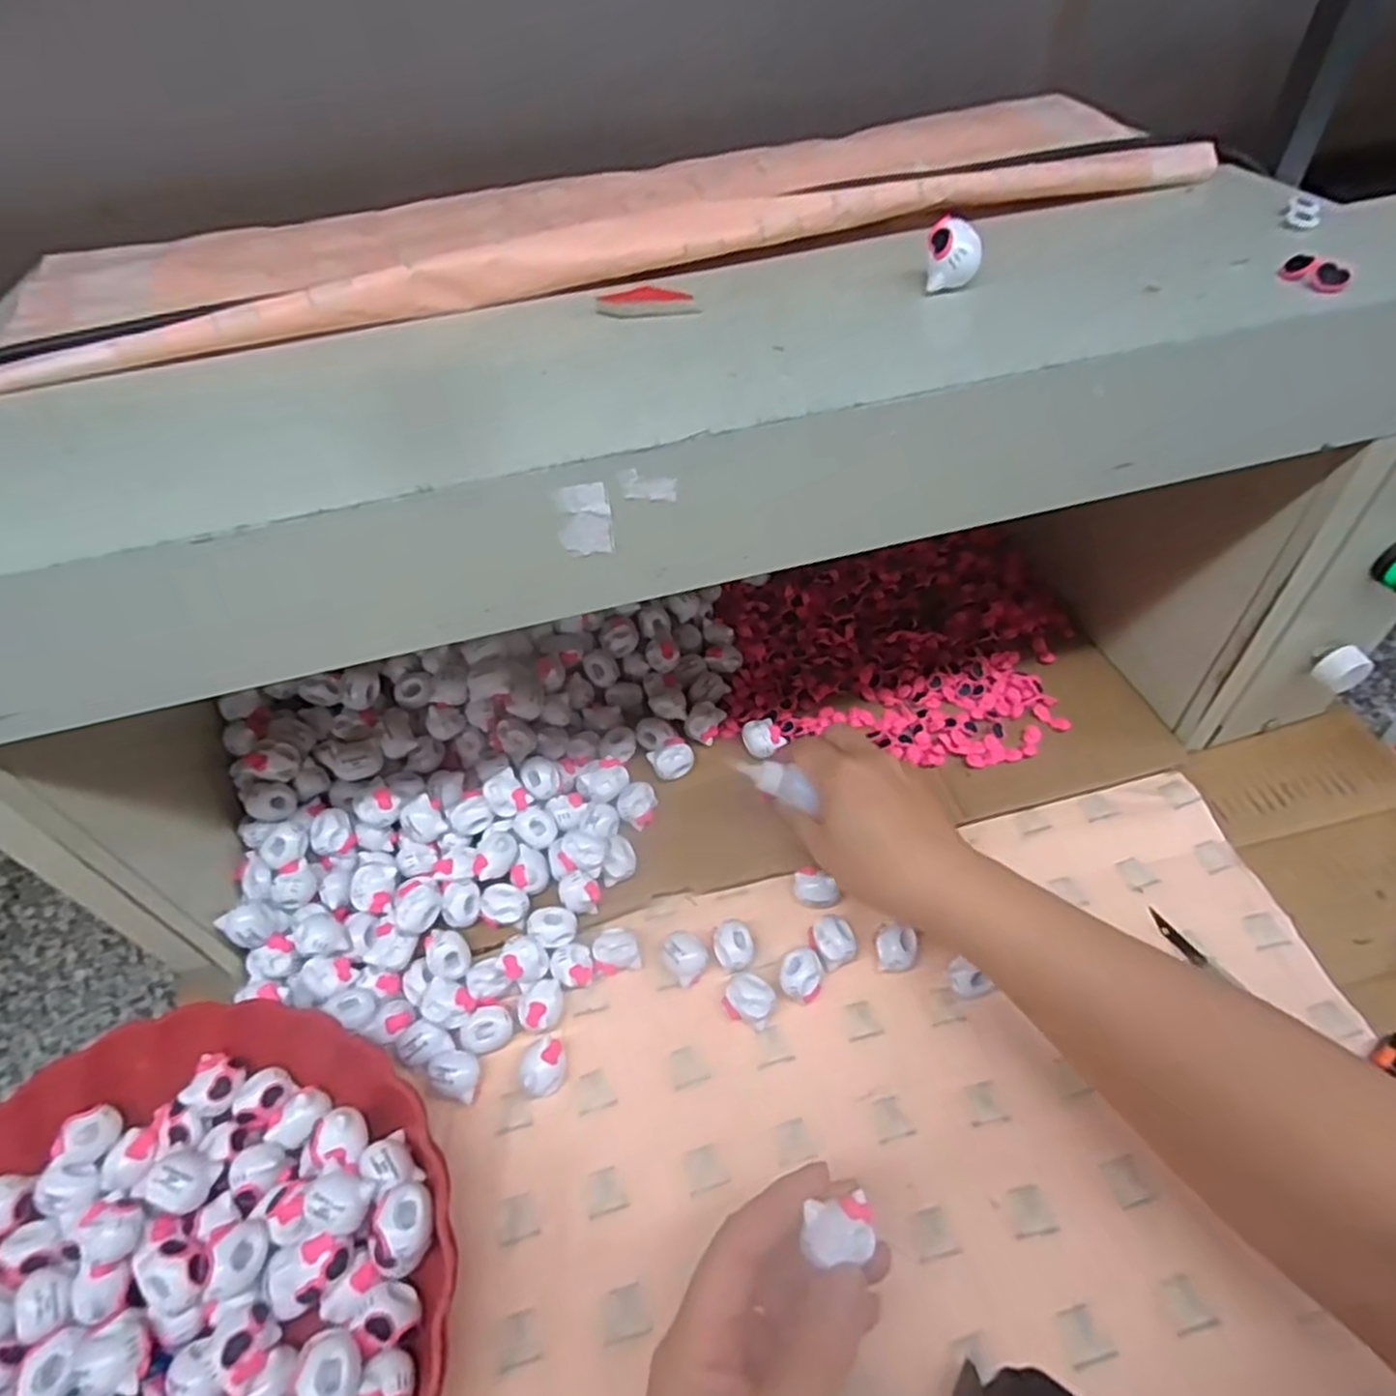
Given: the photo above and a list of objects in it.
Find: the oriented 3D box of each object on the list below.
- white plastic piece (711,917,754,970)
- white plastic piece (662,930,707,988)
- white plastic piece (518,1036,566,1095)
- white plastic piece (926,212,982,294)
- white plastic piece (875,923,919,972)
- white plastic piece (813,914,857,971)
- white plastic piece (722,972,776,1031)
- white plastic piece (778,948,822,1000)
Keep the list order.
[{"bbox_3d":[0.019,0.133,0.408,0.021,0.018,0.024,-6,52,0],"label":"white plastic piece"},{"bbox_3d":[-0.007,0.138,0.408,0.021,0.019,0.025,-39,58,-23],"label":"white plastic piece"},{"bbox_3d":[-0.076,0.182,0.376,0.023,0.018,0.021,-2,52,3],"label":"white plastic piece"},{"bbox_3d":[0.097,-0.168,0.290,0.020,0.022,0.014,9,51,13],"label":"white plastic piece"},{"bbox_3d":[0.104,0.132,0.400,0.021,0.016,0.018,2,52,6],"label":"white plastic piece"},{"bbox_3d":[0.073,0.128,0.407,0.021,0.013,0.026,-16,52,-8],"label":"white plastic piece"},{"bbox_3d":[0.027,0.153,0.390,0.025,0.016,0.022,18,55,18],"label":"white plastic piece"},{"bbox_3d":[0.053,0.144,0.396,0.021,0.014,0.024,10,53,12],"label":"white plastic piece"}]

